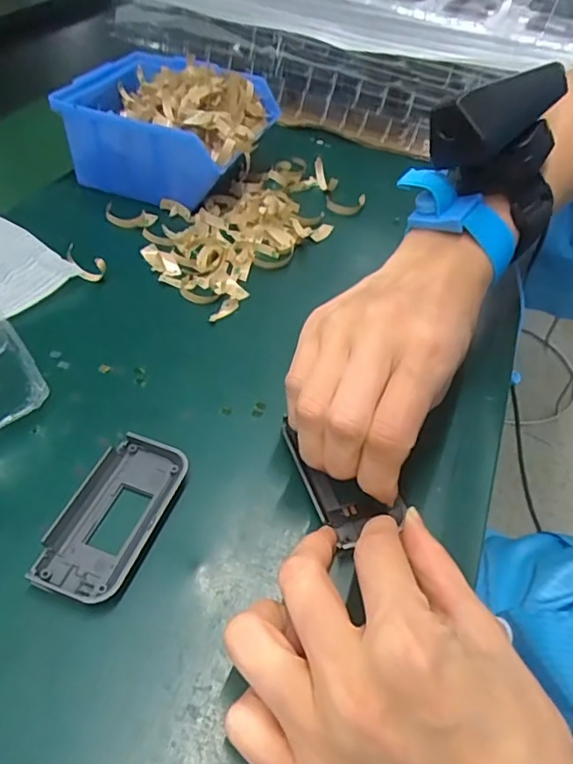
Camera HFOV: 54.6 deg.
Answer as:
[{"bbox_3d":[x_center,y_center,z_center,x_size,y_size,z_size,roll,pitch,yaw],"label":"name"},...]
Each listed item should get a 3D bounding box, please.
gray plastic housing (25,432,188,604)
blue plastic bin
[{"bbox_3d":[-0.074,0.056,0.238,0.038,0.008,0.076,18,47,9],"label":"gray plastic housing"},{"bbox_3d":[-0.087,-0.196,0.430,0.137,0.067,0.129,16,47,8],"label":"blue plastic bin"}]

